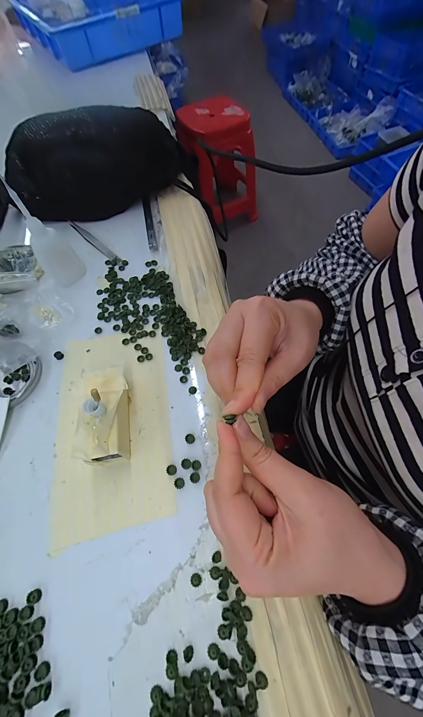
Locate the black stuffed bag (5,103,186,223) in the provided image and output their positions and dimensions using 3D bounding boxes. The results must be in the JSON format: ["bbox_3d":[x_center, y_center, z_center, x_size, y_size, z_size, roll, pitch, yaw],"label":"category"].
[{"bbox_3d":[-0.160,-0.284,0.377,0.238,0.112,0.086,-28,65,-12],"label":"black stuffed bag"}]

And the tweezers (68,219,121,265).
[{"bbox_3d":[-0.167,-0.166,0.376,0.122,0.005,0.012,39,70,20],"label":"tweezers"}]

